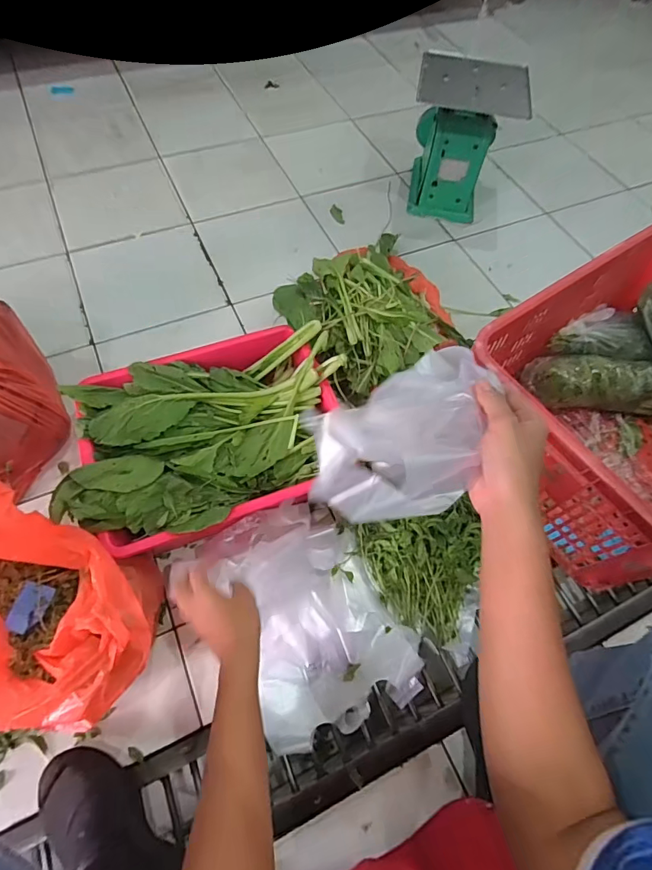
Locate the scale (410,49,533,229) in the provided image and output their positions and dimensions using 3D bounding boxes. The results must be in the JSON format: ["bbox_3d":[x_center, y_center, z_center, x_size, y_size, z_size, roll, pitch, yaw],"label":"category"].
[{"bbox_3d":[0.337,-0.744,1.143,0.241,0.285,0.217,12,61,3],"label":"scale"}]

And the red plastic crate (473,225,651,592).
[{"bbox_3d":[0.562,-0.075,0.800,0.610,0.265,0.421,-31,68,-19],"label":"red plastic crate"}]

